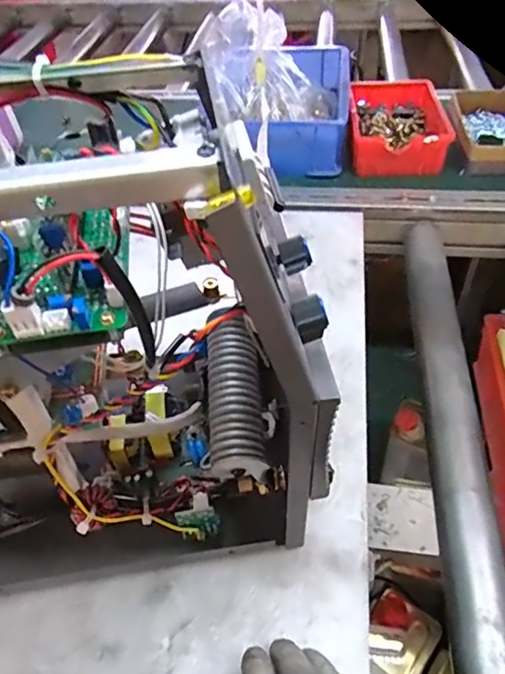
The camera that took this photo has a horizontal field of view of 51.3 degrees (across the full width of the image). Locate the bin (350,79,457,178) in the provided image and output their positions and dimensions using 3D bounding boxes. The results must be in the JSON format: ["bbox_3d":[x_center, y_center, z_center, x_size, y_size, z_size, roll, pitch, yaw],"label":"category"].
[{"bbox_3d":[0.216,-0.320,0.806,0.138,0.067,0.215,1,46,5],"label":"bin"}]

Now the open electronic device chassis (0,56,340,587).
[{"bbox_3d":[-0.200,0.025,0.335,0.462,0.300,0.158,-7,46,-3],"label":"open electronic device chassis"}]

